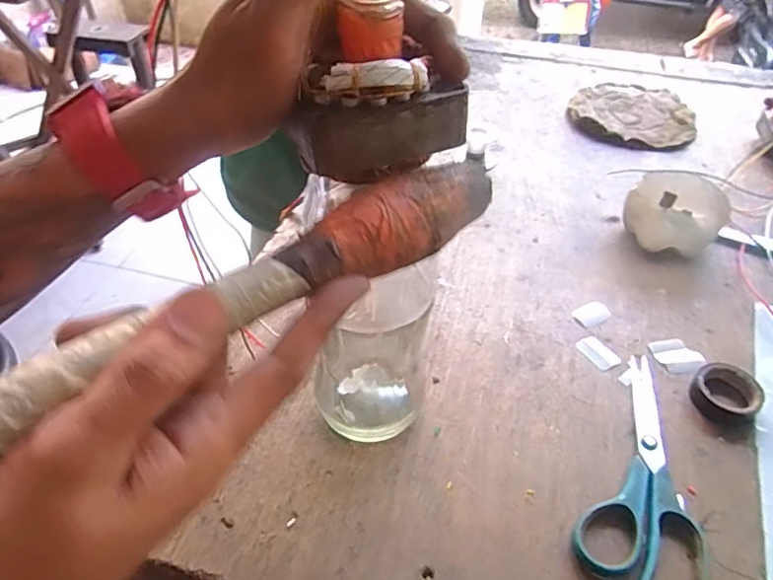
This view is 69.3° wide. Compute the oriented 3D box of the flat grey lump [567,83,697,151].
[{"bbox_3d":[0.353,-0.256,0.807,0.167,0.013,0.201,14,43,12],"label":"flat grey lump"}]

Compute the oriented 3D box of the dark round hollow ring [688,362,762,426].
[{"bbox_3d":[0.266,0.080,0.439,0.049,0.017,0.047,2,42,-1],"label":"dark round hollow ring"}]

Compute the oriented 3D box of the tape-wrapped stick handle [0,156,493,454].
[{"bbox_3d":[-0.066,0.010,0.193,0.288,0.027,0.022,-28,51,-29],"label":"tape-wrapped stick handle"}]

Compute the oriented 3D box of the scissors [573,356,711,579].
[{"bbox_3d":[0.192,0.126,0.393,0.075,0.011,0.198,23,46,21],"label":"scissors"}]

